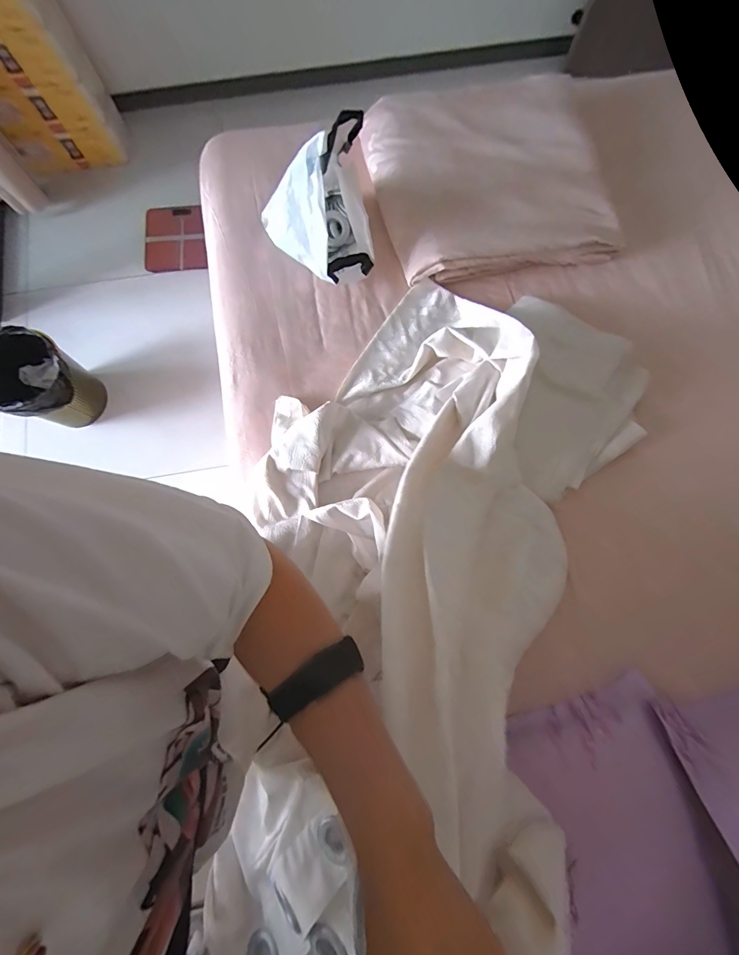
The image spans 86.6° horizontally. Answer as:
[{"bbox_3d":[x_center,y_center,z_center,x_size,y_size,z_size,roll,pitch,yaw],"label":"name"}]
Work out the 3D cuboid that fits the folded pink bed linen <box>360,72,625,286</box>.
[{"bbox_3d":[0.280,-0.706,0.920,0.544,0.112,0.428,-9,80,-2],"label":"folded pink bed linen"}]

